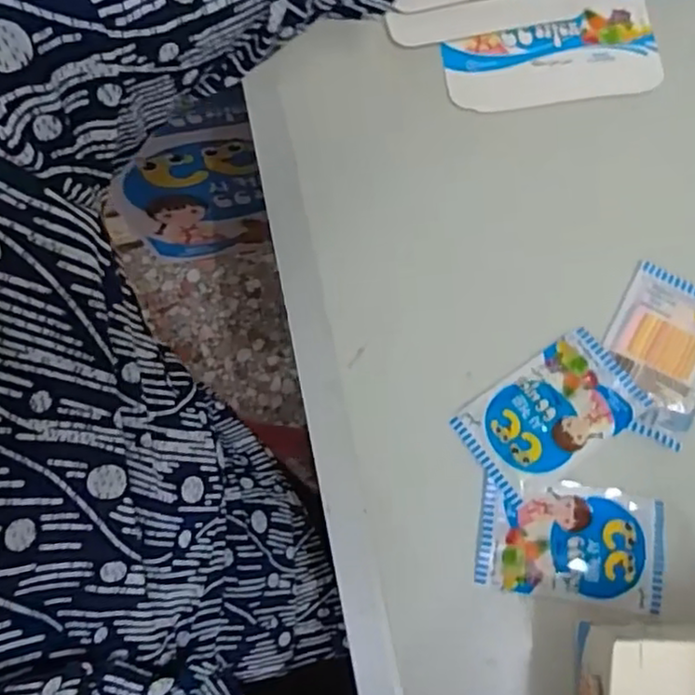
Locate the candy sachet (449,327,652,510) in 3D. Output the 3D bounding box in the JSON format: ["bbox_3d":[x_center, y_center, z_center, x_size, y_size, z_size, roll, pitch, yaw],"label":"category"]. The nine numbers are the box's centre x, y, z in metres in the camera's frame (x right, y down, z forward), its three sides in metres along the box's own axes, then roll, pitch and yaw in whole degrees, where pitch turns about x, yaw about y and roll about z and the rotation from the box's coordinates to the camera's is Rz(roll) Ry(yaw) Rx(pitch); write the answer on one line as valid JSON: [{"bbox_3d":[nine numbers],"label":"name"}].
[{"bbox_3d":[0.121,0.040,0.399,0.103,0.005,0.060,-33,78,-6],"label":"candy sachet"}]

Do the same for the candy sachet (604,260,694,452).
[{"bbox_3d":[0.191,0.004,0.406,0.064,0.005,0.100,26,79,8],"label":"candy sachet"}]

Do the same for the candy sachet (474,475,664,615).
[{"bbox_3d":[0.128,0.112,0.383,0.101,0.008,0.063,8,77,3],"label":"candy sachet"}]

